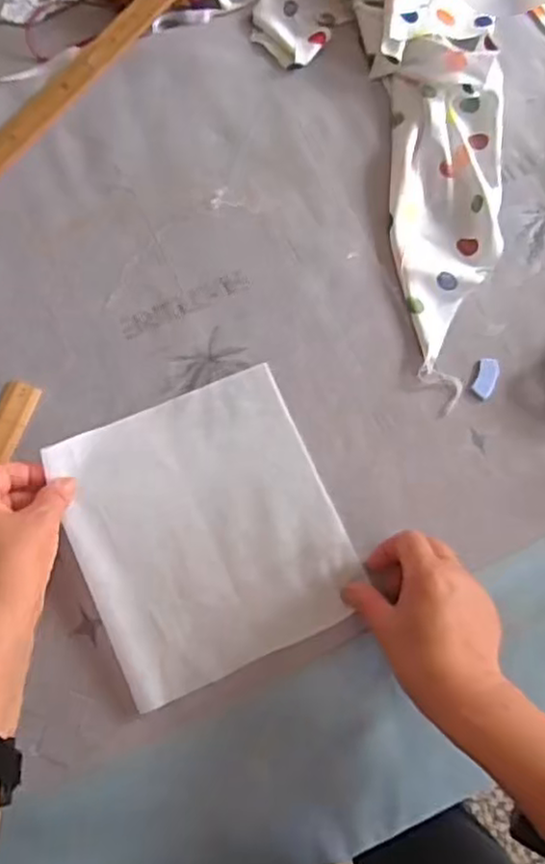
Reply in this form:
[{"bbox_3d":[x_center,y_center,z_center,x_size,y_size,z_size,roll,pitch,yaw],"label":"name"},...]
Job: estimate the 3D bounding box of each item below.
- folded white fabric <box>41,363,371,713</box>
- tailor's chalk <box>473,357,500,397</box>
[{"bbox_3d":[-0.048,0.072,0.524,0.189,0.022,0.207,-23,78,-7],"label":"folded white fabric"},{"bbox_3d":[0.179,-0.045,0.574,0.018,0.005,0.036,19,76,3],"label":"tailor's chalk"}]

